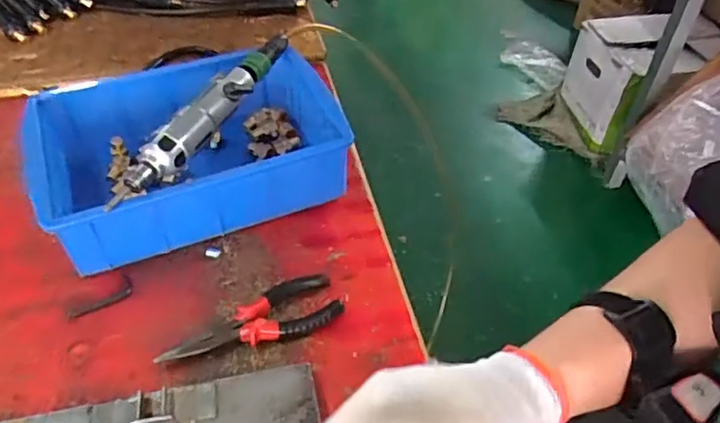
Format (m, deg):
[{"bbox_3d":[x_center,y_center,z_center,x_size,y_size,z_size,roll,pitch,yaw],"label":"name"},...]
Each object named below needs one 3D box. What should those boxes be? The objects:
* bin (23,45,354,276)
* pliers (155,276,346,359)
[{"bbox_3d":[-0.177,-0.062,0.621,0.290,0.096,0.199,-17,48,-18],"label":"bin"},{"bbox_3d":[-0.093,0.094,0.515,0.152,0.022,0.053,-16,47,-17],"label":"pliers"}]

